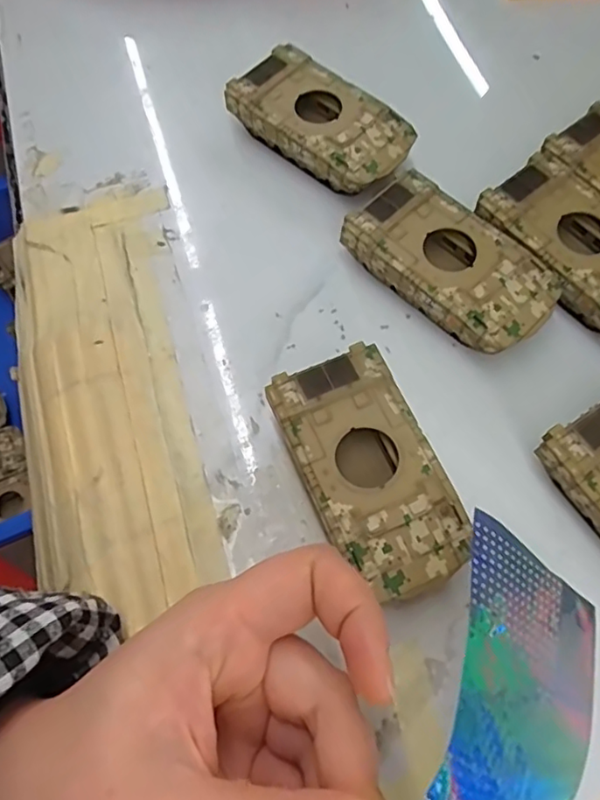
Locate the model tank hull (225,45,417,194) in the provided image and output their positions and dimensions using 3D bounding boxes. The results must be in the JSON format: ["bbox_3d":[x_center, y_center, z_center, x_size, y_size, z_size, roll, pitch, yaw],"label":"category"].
[{"bbox_3d":[0.012,-0.144,0.311,0.093,0.025,0.050,40,72,15],"label":"model tank hull"}]

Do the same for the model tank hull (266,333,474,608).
[{"bbox_3d":[0.027,0.030,0.237,0.050,0.026,0.095,-21,68,-9],"label":"model tank hull"}]

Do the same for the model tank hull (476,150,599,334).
[{"bbox_3d":[0.132,-0.069,0.279,0.048,0.027,0.095,-38,72,-15],"label":"model tank hull"}]

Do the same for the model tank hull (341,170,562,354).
[{"bbox_3d":[0.070,-0.061,0.276,0.095,0.026,0.050,42,73,16],"label":"model tank hull"}]

